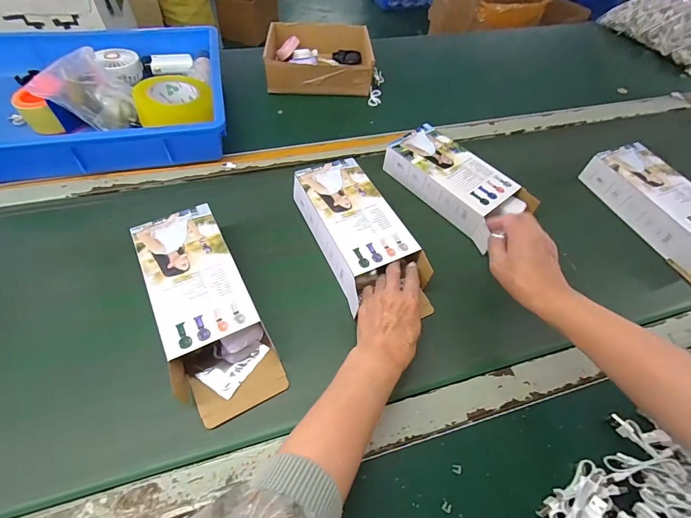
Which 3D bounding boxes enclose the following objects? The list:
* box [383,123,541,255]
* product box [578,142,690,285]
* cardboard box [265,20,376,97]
[{"bbox_3d":[0.173,-0.124,0.563,0.102,0.050,0.213,-32,62,-25],"label":"box"},{"bbox_3d":[0.499,-0.079,0.560,0.092,0.063,0.241,-19,57,-17],"label":"product box"},{"bbox_3d":[-0.058,-0.420,0.760,0.204,0.069,0.195,-2,54,-6],"label":"cardboard box"}]

